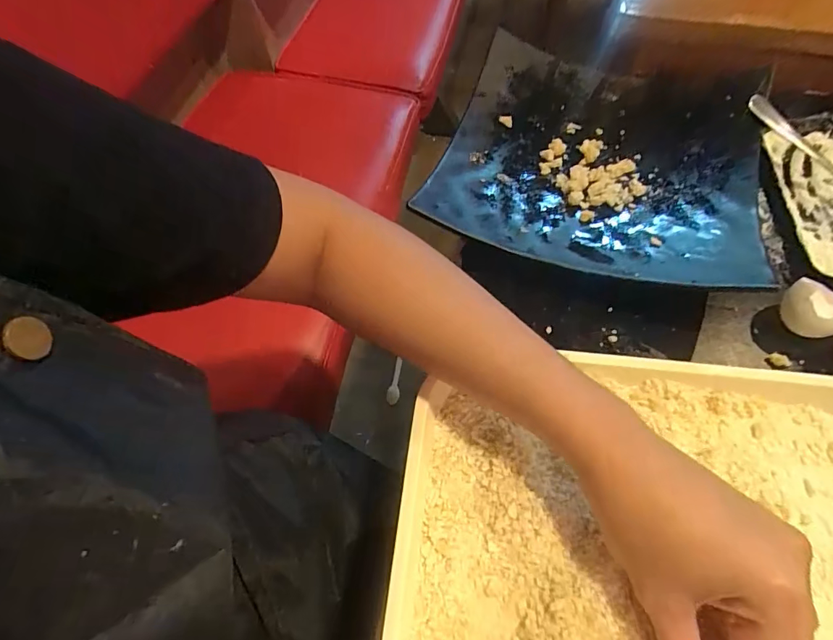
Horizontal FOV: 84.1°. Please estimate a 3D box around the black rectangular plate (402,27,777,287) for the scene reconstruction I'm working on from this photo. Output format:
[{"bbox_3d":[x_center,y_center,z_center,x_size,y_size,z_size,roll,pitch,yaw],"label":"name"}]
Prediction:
[{"bbox_3d":[0.152,-0.139,0.391,0.248,0.036,0.250,16,61,12],"label":"black rectangular plate"}]

